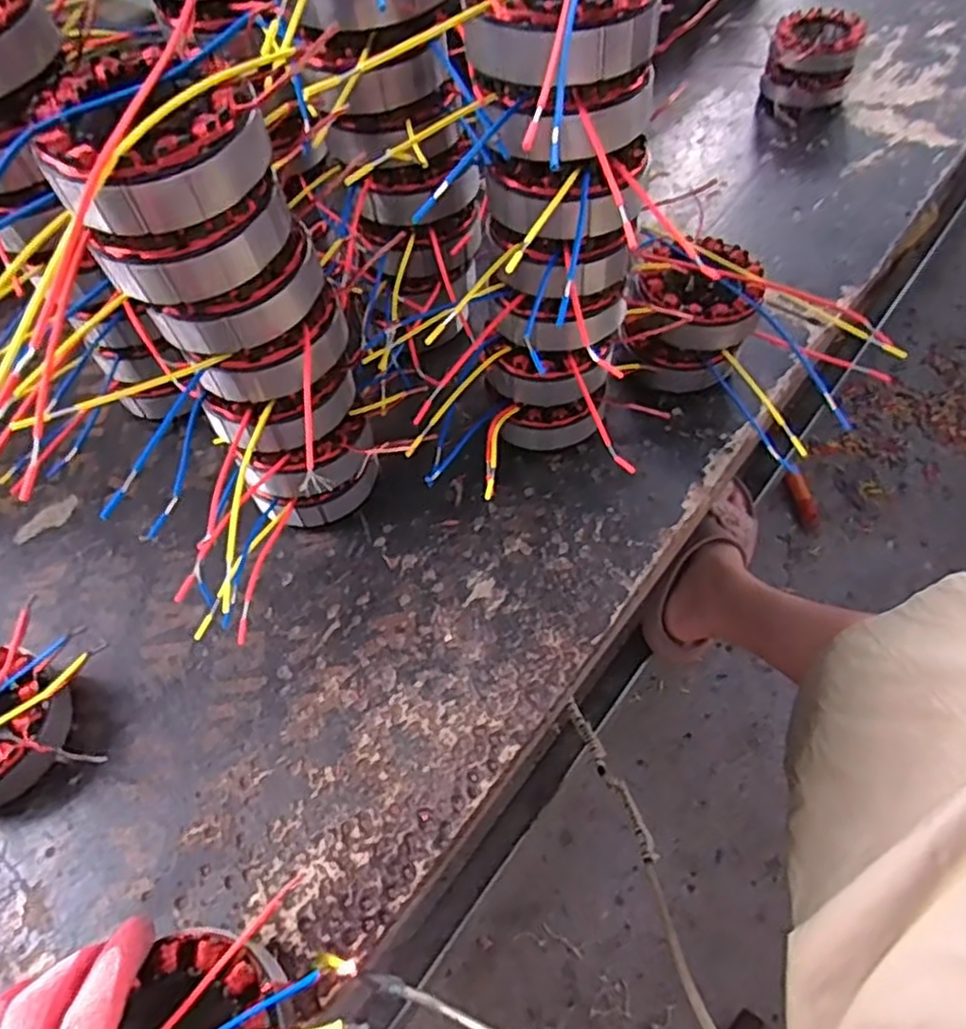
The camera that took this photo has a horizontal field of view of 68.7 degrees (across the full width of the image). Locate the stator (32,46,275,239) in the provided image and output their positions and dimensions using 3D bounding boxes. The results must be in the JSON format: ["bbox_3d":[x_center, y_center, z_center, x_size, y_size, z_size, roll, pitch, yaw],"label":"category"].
[{"bbox_3d":[-0.132,-0.150,0.287,0.082,0.037,0.082,-24,59,-12],"label":"stator"}]

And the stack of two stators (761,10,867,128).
[{"bbox_3d":[0.335,-0.462,0.728,0.083,0.062,0.103,19,60,15],"label":"stack of two stators"}]

